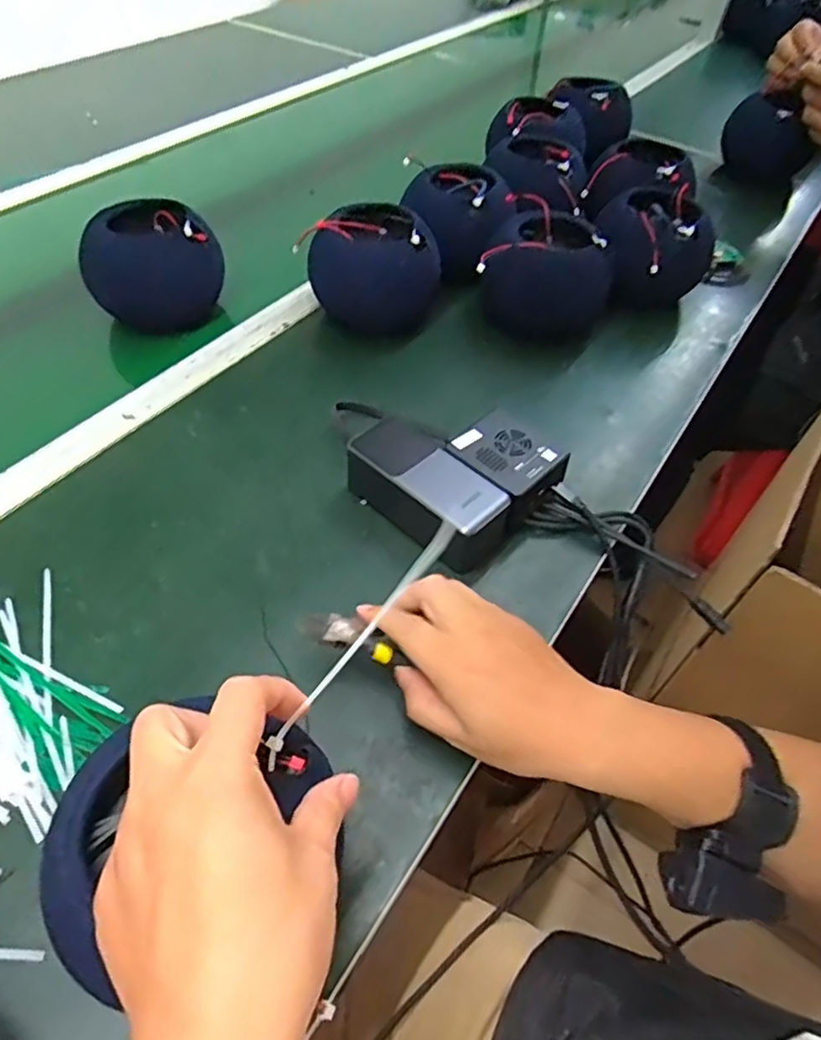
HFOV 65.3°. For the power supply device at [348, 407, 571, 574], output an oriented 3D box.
[{"bbox_3d":[0.038,-0.039,0.519,0.134,0.054,0.128,38,56,25],"label":"power supply device"}]

